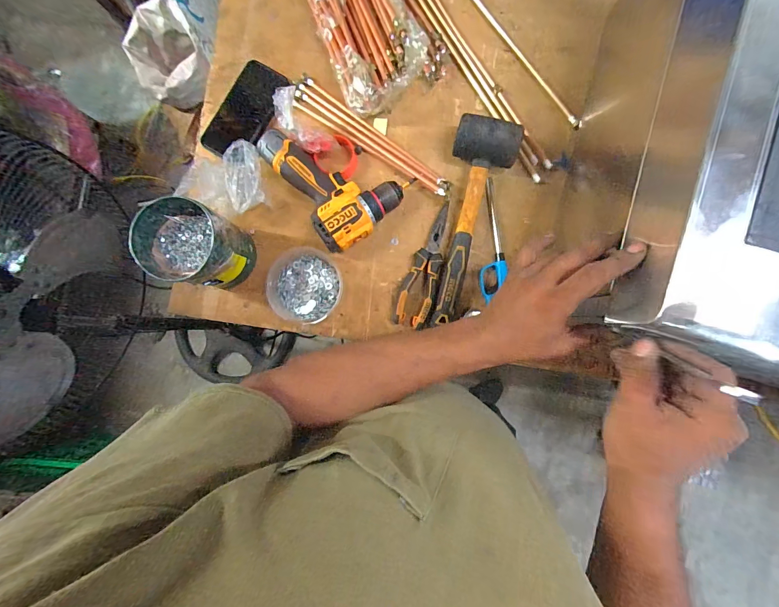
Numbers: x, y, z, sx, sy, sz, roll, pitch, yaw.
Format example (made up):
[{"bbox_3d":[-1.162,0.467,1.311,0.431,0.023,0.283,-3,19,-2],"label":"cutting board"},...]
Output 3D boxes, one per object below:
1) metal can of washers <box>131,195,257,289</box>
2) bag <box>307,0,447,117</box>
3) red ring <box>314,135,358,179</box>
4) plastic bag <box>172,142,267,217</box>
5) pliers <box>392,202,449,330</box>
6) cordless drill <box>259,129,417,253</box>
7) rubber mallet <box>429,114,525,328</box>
[{"bbox_3d":[-0.273,-0.081,0.500,0.110,0.123,0.106,20,89,4],"label":"metal can of washers"},{"bbox_3d":[-0.048,-0.496,0.546,0.172,0.050,0.377,-23,87,2],"label":"bag"},{"bbox_3d":[-0.079,-0.231,0.541,0.062,0.027,0.065,0,88,3],"label":"red ring"},{"bbox_3d":[-0.254,-0.194,0.526,0.110,0.054,0.109,2,88,3],"label":"plastic bag"},{"bbox_3d":[0.059,-0.057,0.537,0.050,0.023,0.194,19,89,4],"label":"pliers"},{"bbox_3d":[-0.089,-0.198,0.531,0.148,0.058,0.206,-43,86,0],"label":"cordless drill"},{"bbox_3d":[0.118,-0.117,0.506,0.097,0.057,0.313,12,88,3],"label":"rubber mallet"}]

